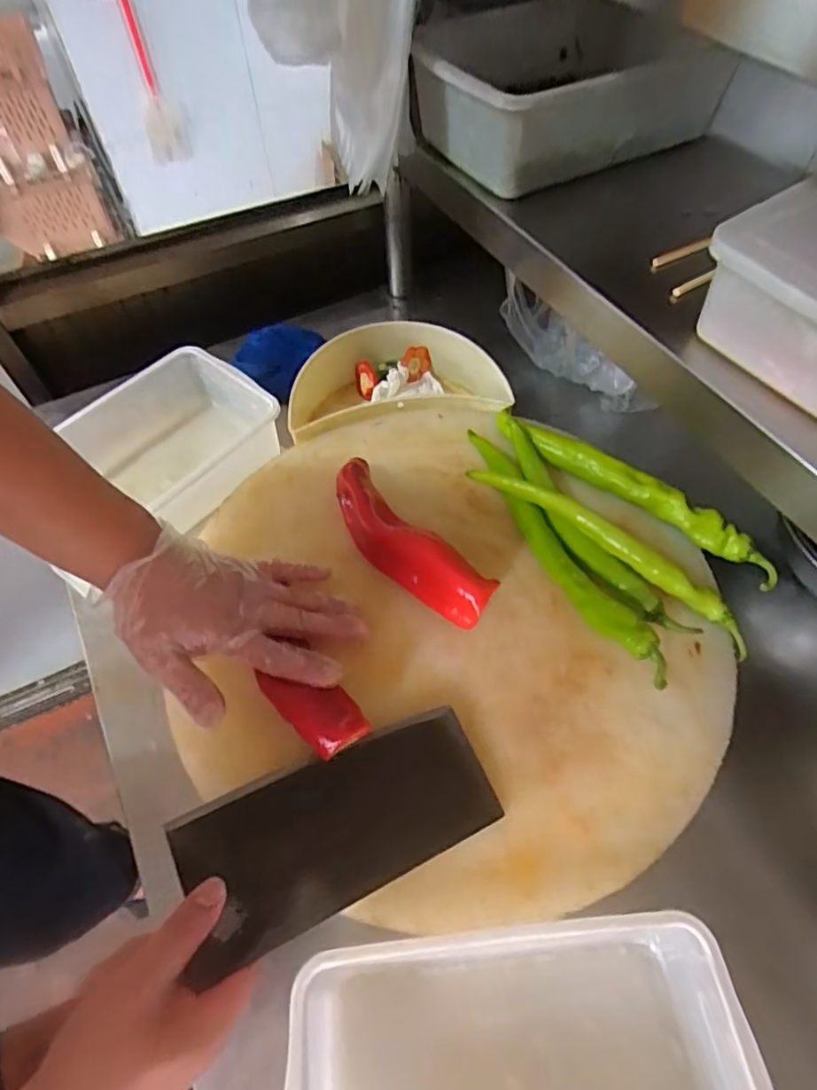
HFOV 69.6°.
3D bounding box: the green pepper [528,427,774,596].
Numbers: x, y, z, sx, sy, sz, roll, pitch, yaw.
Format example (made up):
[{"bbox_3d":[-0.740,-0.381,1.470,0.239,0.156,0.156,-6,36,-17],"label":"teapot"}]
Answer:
[{"bbox_3d":[0.224,-0.042,0.553,0.254,0.038,0.029,32,63,20],"label":"green pepper"}]

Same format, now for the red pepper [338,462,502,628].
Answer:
[{"bbox_3d":[-0.009,-0.004,0.516,0.062,0.047,0.203,-35,63,-20],"label":"red pepper"}]

